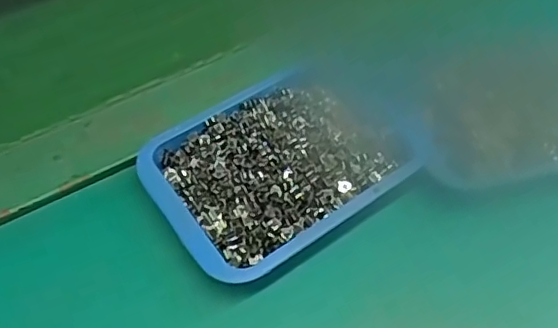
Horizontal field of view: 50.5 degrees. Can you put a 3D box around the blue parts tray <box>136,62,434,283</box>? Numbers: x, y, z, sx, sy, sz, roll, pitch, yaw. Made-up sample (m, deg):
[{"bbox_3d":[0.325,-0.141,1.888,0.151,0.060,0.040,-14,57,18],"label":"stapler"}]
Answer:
[{"bbox_3d":[0.002,-0.002,0.372,0.156,0.034,0.119,-30,60,-18],"label":"blue parts tray"}]

